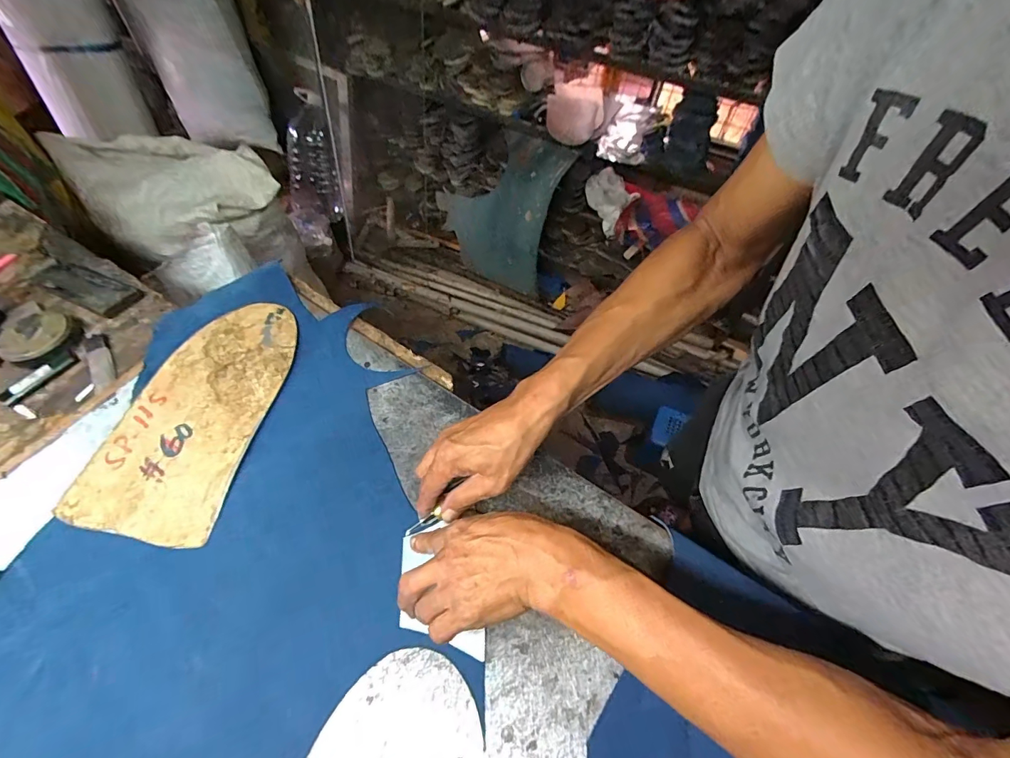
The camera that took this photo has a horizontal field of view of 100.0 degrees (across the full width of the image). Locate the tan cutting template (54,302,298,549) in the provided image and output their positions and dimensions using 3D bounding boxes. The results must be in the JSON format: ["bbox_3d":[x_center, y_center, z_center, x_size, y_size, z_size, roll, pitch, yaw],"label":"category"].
[{"bbox_3d":[-0.331,0.027,0.465,0.138,0.004,0.276,11,61,4],"label":"tan cutting template"}]

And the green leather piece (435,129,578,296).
[{"bbox_3d":[-0.027,-0.659,1.659,0.200,0.544,0.539,-26,44,-33],"label":"green leather piece"}]

